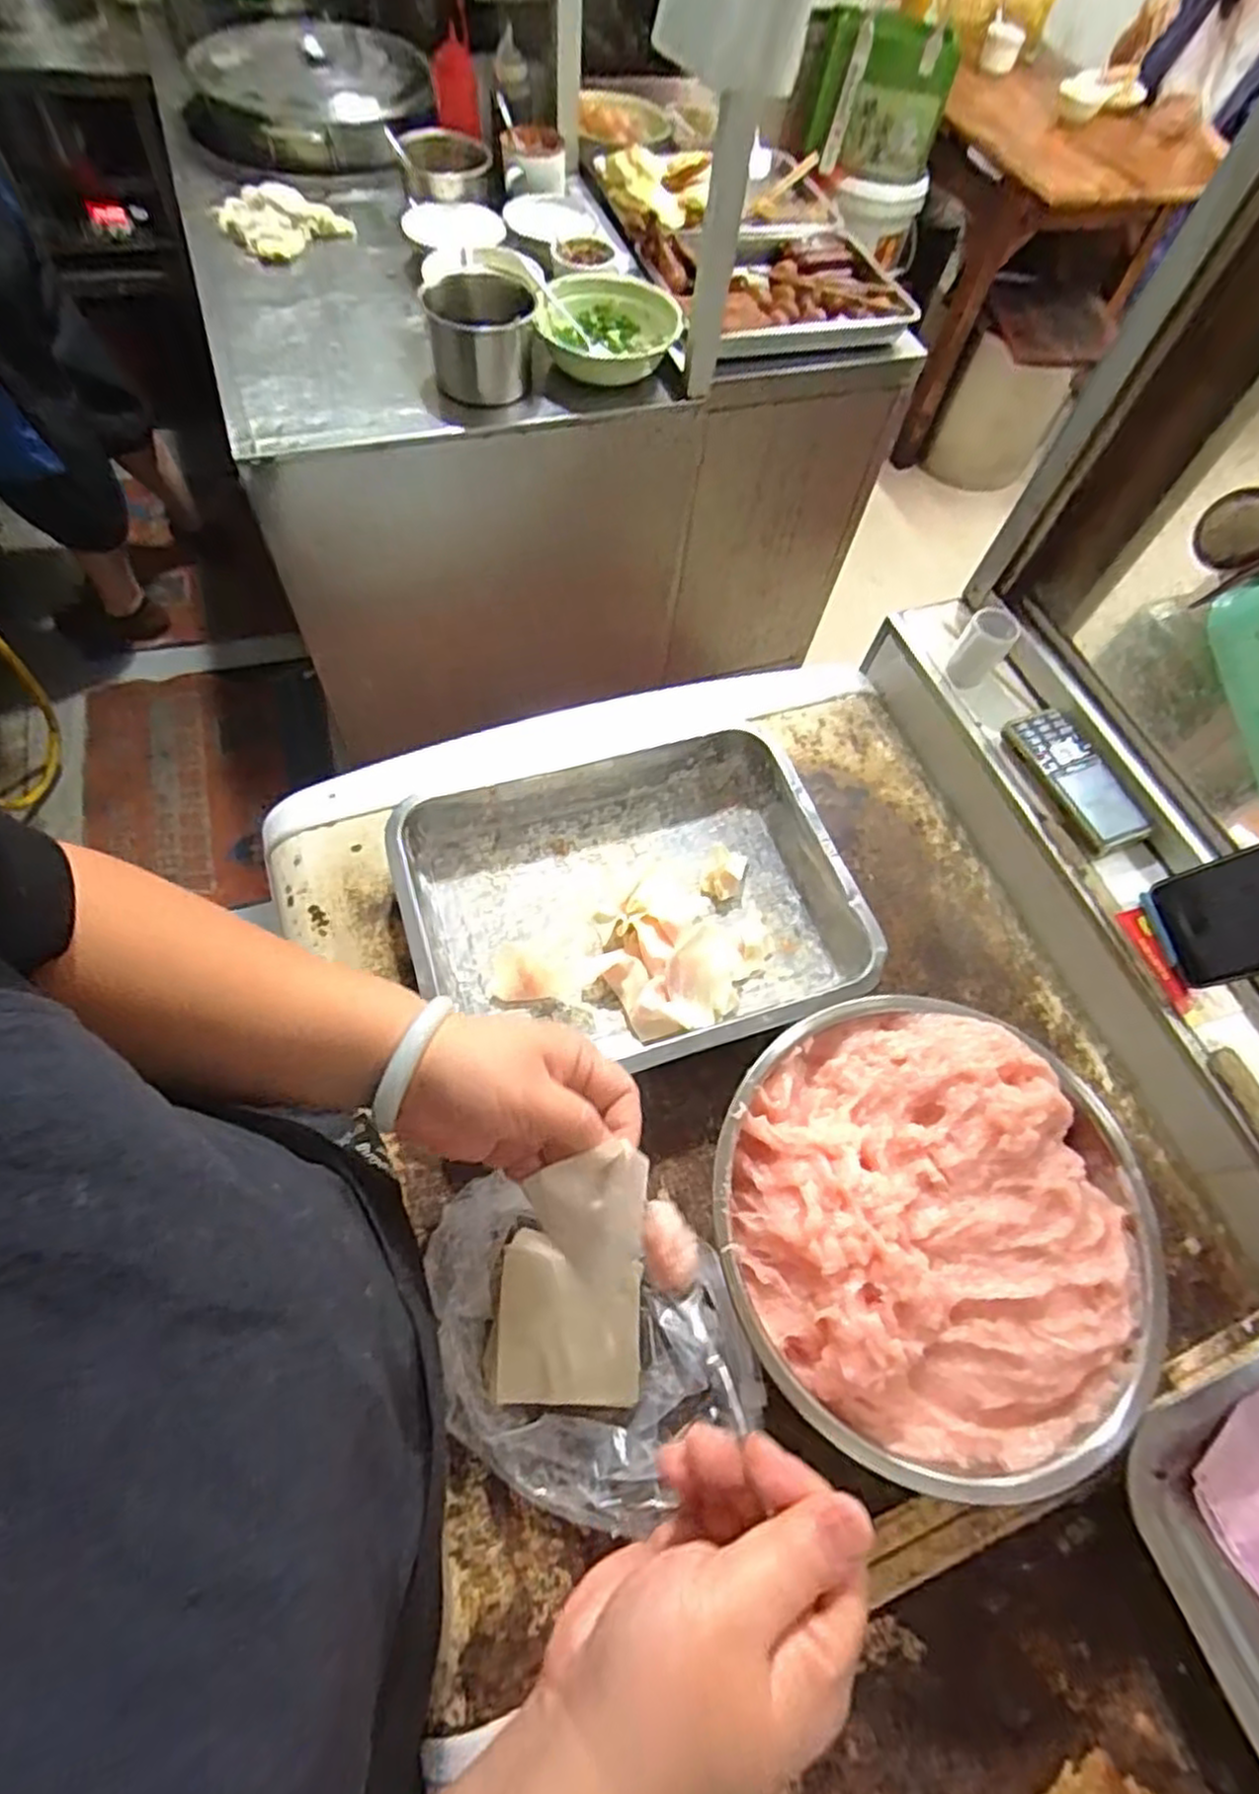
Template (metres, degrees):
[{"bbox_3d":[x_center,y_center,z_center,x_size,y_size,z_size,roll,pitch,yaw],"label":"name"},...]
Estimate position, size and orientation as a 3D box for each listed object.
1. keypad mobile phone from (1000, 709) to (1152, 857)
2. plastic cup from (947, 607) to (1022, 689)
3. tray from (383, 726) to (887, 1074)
[{"bbox_3d":[0.354,-0.094,0.584,0.055,0.016,0.127,-20,67,-14],"label":"keypad mobile phone"},{"bbox_3d":[0.296,-0.209,0.621,0.036,0.059,0.038,2,63,-4],"label":"plastic cup"},{"bbox_3d":[0.004,0.006,0.533,0.306,0.050,0.233,-16,64,-12],"label":"tray"}]

